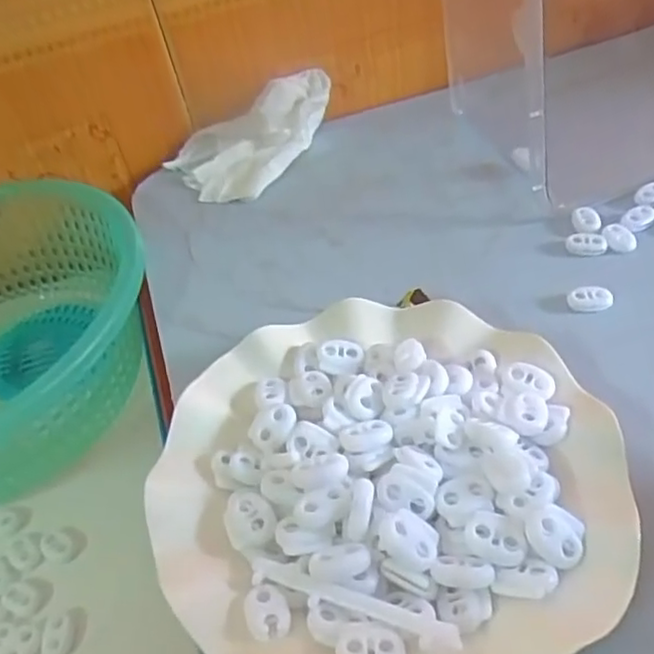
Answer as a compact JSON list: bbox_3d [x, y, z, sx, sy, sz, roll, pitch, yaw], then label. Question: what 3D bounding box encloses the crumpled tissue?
[{"bbox_3d":[-0.047,-0.136,0.462,0.130,0.045,0.081,-20,46,-8],"label":"crumpled tissue"}]

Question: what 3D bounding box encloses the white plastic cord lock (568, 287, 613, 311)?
[{"bbox_3d":[0.137,-0.015,0.338,0.021,0.007,0.014,0,46,12],"label":"white plastic cord lock"}]

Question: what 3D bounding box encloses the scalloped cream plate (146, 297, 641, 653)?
[{"bbox_3d":[0.022,0.059,0.263,0.175,0.033,0.175,-6,45,6],"label":"scalloped cream plate"}]

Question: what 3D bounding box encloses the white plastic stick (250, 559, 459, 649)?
[{"bbox_3d":[0.008,0.094,0.219,0.075,0.007,0.009,11,49,22],"label":"white plastic stick"}]

